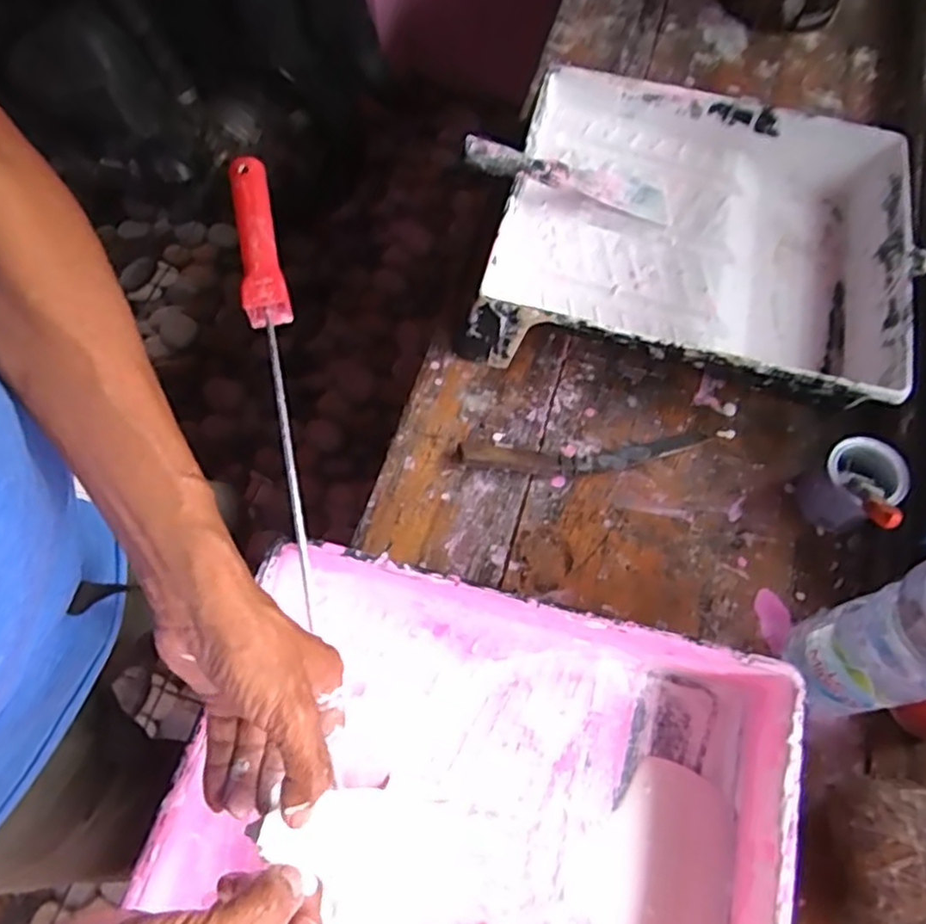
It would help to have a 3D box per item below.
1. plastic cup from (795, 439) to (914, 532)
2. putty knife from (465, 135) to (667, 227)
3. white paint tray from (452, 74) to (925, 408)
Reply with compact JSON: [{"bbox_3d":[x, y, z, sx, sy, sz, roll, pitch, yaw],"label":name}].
[{"bbox_3d":[0.302,0.017,0.528,0.058,0.069,0.054,0,65,0],"label":"plastic cup"},{"bbox_3d":[0.096,-0.252,0.608,0.198,0.019,0.038,6,63,-22],"label":"putty knife"},{"bbox_3d":[0.216,-0.207,0.622,0.344,0.074,0.309,12,66,5],"label":"white paint tray"}]

